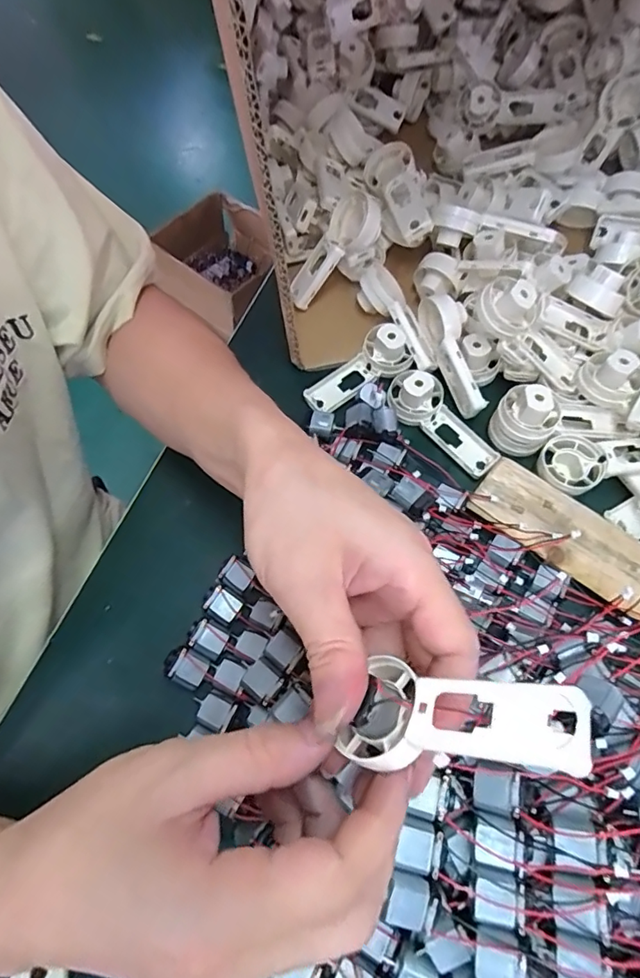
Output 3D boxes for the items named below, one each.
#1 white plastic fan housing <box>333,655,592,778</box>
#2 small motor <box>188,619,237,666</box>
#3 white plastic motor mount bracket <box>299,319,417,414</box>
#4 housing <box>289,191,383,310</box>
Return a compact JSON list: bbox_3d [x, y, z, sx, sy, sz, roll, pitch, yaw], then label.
[{"bbox_3d":[0.043,0.078,0.171,0.087,0.015,0.030,-18,59,35],"label":"white plastic fan housing"},{"bbox_3d":[-0.065,0.090,0.296,0.026,0.010,0.018,29,69,13],"label":"small motor"},{"bbox_3d":[0.028,-0.087,0.378,0.084,0.020,0.037,-37,69,8],"label":"white plastic motor mount bracket"},{"bbox_3d":[0.008,-0.178,0.380,0.092,0.020,0.043,-44,66,28],"label":"housing"}]

